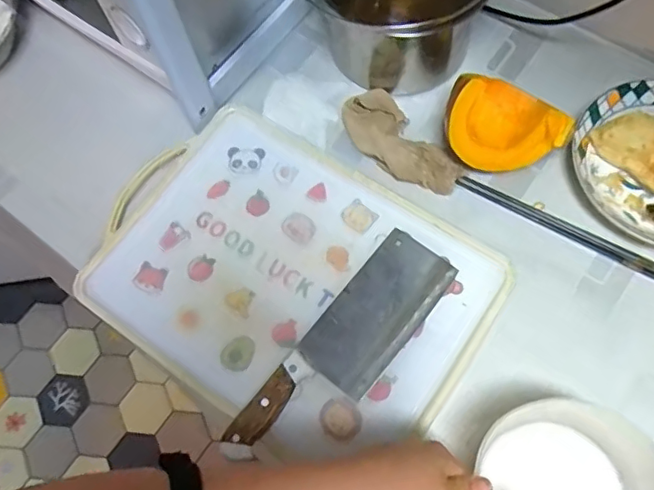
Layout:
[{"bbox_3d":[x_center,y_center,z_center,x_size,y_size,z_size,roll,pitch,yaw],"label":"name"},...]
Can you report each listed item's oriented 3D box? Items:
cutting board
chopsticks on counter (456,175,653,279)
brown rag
[{"bbox_3d":[-0.043,0.031,0.586,0.389,0.016,0.287,35,73,15],"label":"cutting board"},{"bbox_3d":[0.247,-0.020,0.598,0.231,0.007,0.018,28,72,12],"label":"chopsticks on counter"},{"bbox_3d":[0.081,-0.113,0.633,0.071,0.026,0.150,-37,71,-12],"label":"brown rag"}]

